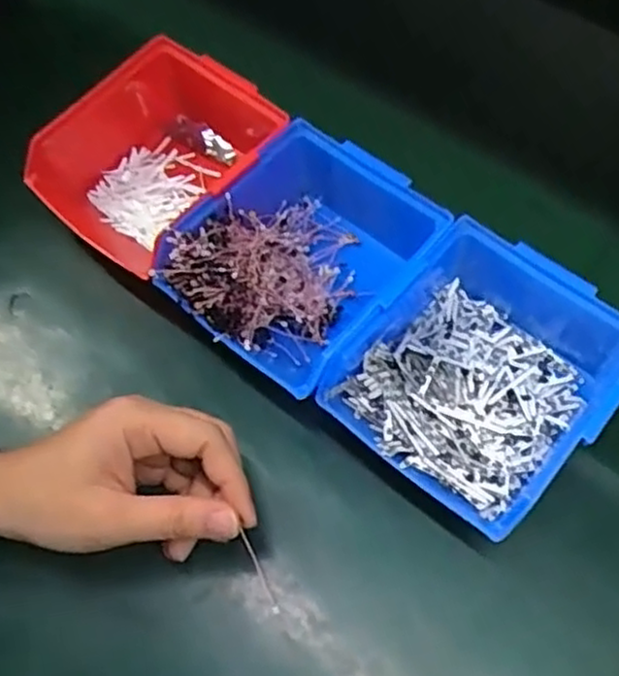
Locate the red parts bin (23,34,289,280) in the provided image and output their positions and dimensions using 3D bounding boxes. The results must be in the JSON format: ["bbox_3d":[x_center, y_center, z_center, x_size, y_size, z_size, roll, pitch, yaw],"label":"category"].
[{"bbox_3d":[-0.102,-0.121,0.502,0.119,0.076,0.150,41,70,19],"label":"red parts bin"}]

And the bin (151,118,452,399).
[{"bbox_3d":[0.002,-0.047,0.455,0.160,0.081,0.126,-42,69,-19],"label":"bin"}]

